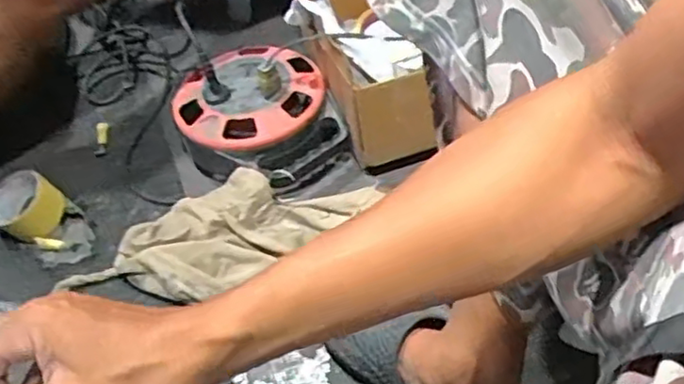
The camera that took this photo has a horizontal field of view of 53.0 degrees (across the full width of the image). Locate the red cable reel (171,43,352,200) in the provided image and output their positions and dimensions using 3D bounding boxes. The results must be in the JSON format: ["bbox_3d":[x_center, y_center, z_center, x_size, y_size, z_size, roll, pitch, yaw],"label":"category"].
[{"bbox_3d":[-0.112,-0.094,0.921,0.197,0.121,0.229,-25,46,-14],"label":"red cable reel"}]

